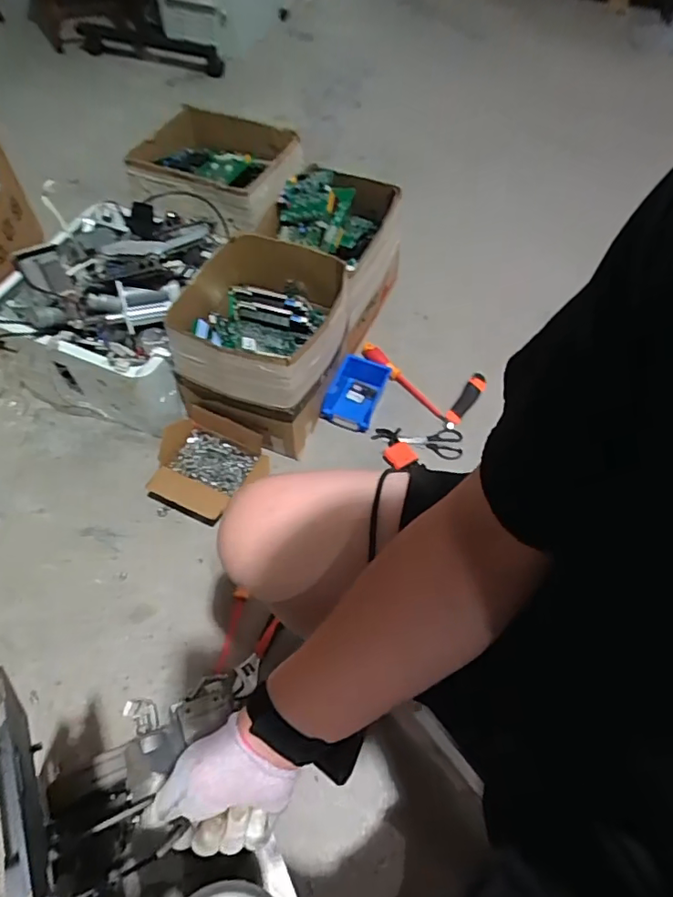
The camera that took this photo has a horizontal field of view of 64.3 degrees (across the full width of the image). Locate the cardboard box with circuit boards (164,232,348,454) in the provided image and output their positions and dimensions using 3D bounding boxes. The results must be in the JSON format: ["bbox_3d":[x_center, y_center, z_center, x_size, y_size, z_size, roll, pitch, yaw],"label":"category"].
[{"bbox_3d":[-0.137,-0.207,1.026,0.292,0.243,0.308,8,58,5],"label":"cardboard box with circuit boards"}]

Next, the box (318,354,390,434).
[{"bbox_3d":[0.040,-0.115,1.123,0.105,0.063,0.144,21,60,9],"label":"box"}]

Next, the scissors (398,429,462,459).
[{"bbox_3d":[0.190,-0.015,1.090,0.130,0.011,0.067,5,57,3],"label":"scissors"}]

